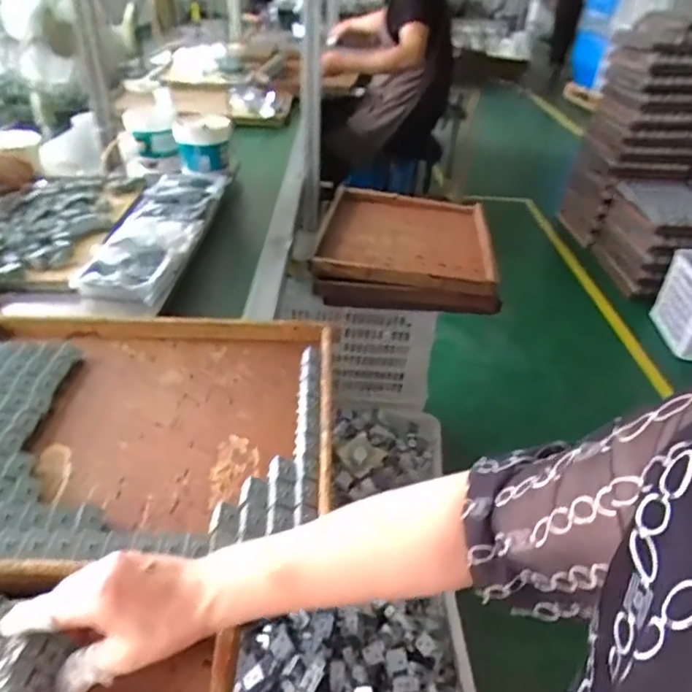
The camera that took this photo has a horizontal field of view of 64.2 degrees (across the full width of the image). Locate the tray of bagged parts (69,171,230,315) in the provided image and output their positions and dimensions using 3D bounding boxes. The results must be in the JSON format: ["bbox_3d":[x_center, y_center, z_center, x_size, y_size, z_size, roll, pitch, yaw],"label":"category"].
[{"bbox_3d":[-0.351,-0.233,1.058,0.170,0.045,0.511,4,36,0],"label":"tray of bagged parts"}]

